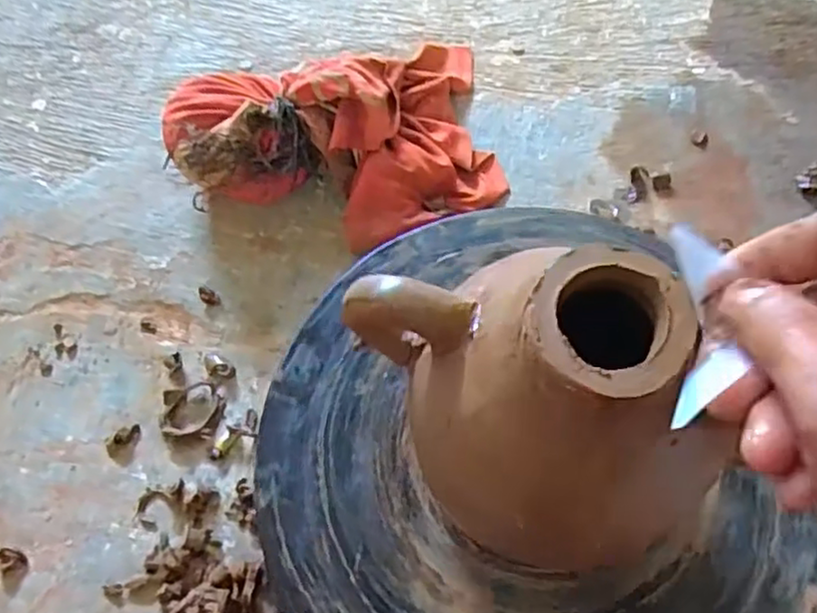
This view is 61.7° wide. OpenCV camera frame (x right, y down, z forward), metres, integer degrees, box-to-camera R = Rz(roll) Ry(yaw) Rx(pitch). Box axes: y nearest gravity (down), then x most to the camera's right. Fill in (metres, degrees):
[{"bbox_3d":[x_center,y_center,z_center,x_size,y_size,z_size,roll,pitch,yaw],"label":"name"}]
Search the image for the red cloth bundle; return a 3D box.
[{"bbox_3d":[-0.055,-0.143,0.578,0.267,0.087,0.182,-16,68,-5],"label":"red cloth bundle"}]

